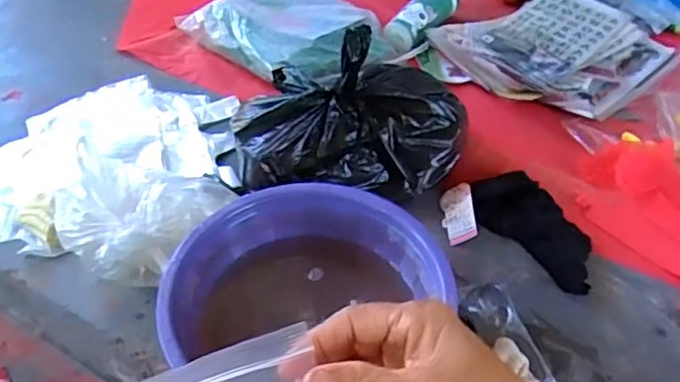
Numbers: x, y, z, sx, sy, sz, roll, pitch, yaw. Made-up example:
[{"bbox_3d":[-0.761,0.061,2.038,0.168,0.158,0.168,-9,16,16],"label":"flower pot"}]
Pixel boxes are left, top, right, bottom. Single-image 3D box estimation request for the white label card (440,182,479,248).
[{"bbox_3d":[0.157,0.030,0.814,0.045,0.006,0.087,-21,48,27],"label":"white label card"}]

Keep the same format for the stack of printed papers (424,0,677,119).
[{"bbox_3d":[0.368,-0.257,1.055,0.367,0.041,0.306,-30,53,-26],"label":"stack of printed papers"}]

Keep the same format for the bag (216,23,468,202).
[{"bbox_3d":[0.011,-0.114,0.803,0.312,0.214,0.182,-4,46,-5],"label":"bag"}]

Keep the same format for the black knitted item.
[{"bbox_3d":[0.255,0.044,0.780,0.103,0.050,0.193,-20,49,-19],"label":"black knitted item"}]

